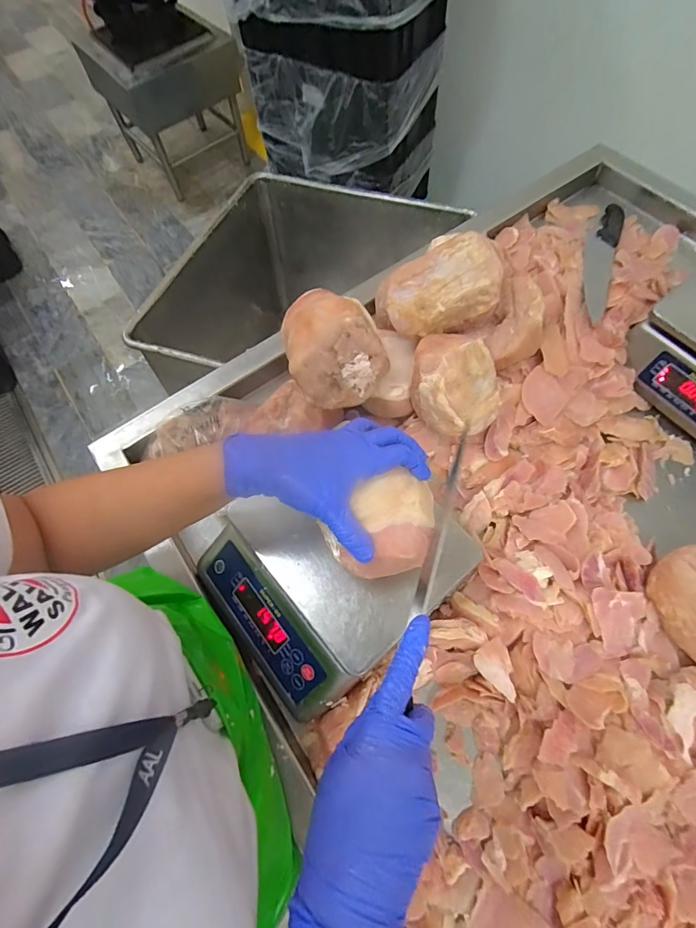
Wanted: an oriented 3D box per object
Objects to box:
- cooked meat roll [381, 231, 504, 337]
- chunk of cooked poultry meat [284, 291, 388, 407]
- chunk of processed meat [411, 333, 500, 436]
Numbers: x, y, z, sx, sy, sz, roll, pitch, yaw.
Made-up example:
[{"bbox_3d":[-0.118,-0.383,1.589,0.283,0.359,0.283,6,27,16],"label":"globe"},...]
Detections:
[{"bbox_3d":[0.117,-0.229,0.553,0.141,0.073,0.091,-9,66,-1],"label":"cooked meat roll"},{"bbox_3d":[-0.017,-0.137,0.536,0.119,0.112,0.107,-14,66,-3],"label":"chunk of cooked poultry meat"},{"bbox_3d":[0.142,-0.105,0.560,0.117,0.093,0.102,10,67,8],"label":"chunk of processed meat"}]

